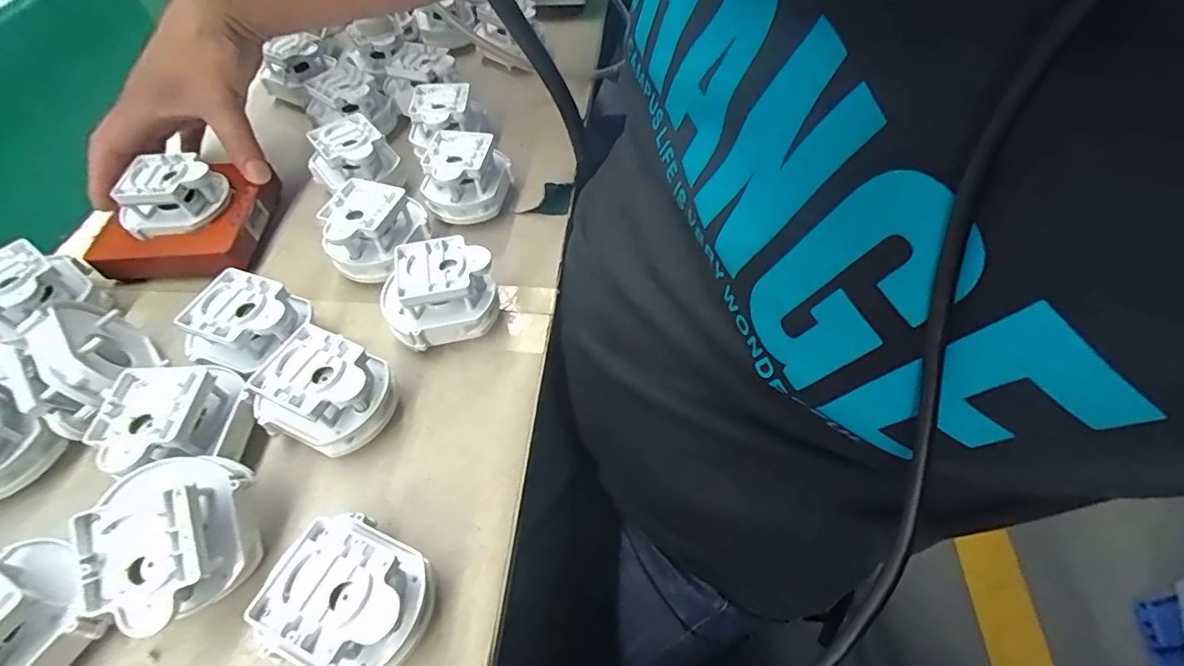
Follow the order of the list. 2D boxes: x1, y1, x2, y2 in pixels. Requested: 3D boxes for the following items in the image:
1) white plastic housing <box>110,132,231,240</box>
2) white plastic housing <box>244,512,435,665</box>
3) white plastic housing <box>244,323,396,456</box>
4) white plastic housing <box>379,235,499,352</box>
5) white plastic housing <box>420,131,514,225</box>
[{"bbox_3d":[-0.292,-0.094,0.359,0.060,0.033,0.049,-13,55,-6],"label":"white plastic housing"},{"bbox_3d":[-0.101,0.118,0.228,0.061,0.051,0.054,19,58,15],"label":"white plastic housing"},{"bbox_3d":[-0.145,0.036,0.288,0.063,0.051,0.054,16,57,14],"label":"white plastic housing"},{"bbox_3d":[-0.097,-0.025,0.332,0.071,0.050,0.062,-19,56,-10],"label":"white plastic housing"},{"bbox_3d":[-0.098,-0.115,0.394,0.060,0.048,0.061,12,56,11],"label":"white plastic housing"}]

